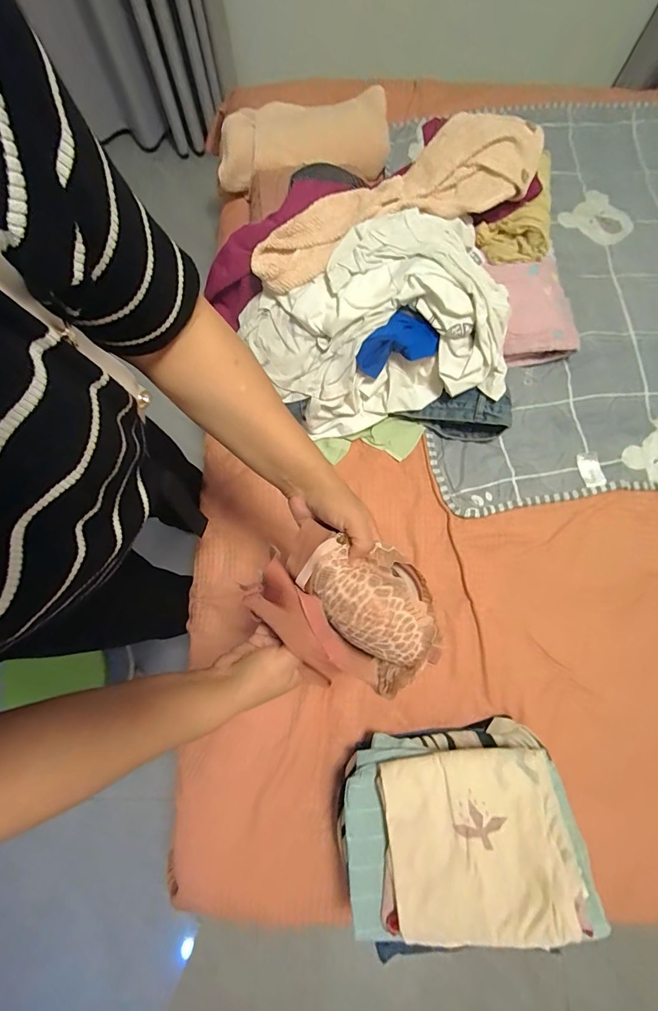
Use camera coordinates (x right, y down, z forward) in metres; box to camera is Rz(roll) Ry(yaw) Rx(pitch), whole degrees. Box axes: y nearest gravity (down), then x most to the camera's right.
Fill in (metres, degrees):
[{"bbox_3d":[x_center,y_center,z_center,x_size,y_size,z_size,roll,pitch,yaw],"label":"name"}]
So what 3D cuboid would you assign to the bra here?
[{"bbox_3d":[0.019,0.101,0.405,0.175,0.066,0.137,38,78,8],"label":"bra"}]

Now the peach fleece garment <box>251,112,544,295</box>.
[{"bbox_3d":[0.124,-0.527,0.687,0.555,0.071,0.145,-31,80,-7],"label":"peach fleece garment"}]

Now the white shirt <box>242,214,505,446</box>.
[{"bbox_3d":[0.112,-0.301,0.709,0.390,0.192,0.303,-22,79,-5],"label":"white shirt"}]

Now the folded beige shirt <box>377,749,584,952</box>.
[{"bbox_3d":[0.195,0.447,0.527,0.229,0.056,0.201,-3,78,-1],"label":"folded beige shirt"}]

